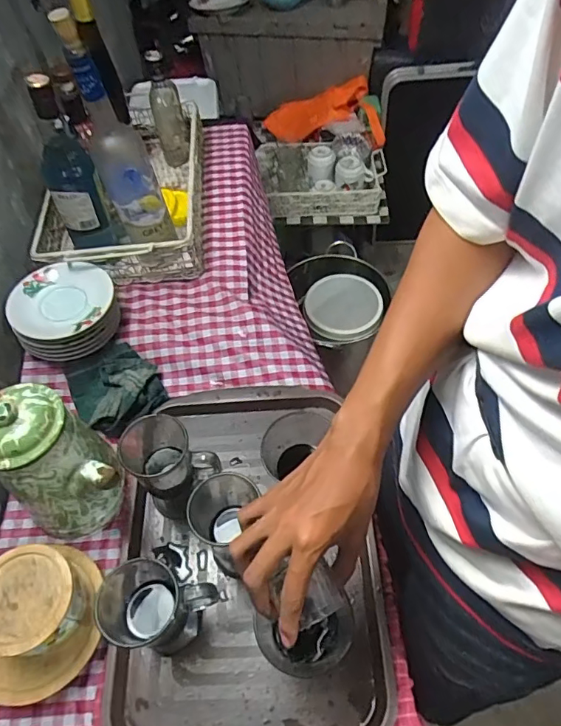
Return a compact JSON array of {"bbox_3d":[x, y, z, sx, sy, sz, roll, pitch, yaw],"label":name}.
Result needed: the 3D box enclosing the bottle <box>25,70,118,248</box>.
[{"bbox_3d":[-0.316,-0.276,0.743,0.073,0.284,0.073,-29,59,-16],"label":"bottle"}]

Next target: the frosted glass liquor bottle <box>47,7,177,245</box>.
[{"bbox_3d":[-0.222,-0.305,0.688,0.080,0.314,0.074,-19,57,-10],"label":"frosted glass liquor bottle"}]

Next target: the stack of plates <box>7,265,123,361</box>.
[{"bbox_3d":[-0.314,-0.072,0.743,0.141,0.079,0.133,-7,56,-1],"label":"stack of plates"}]

